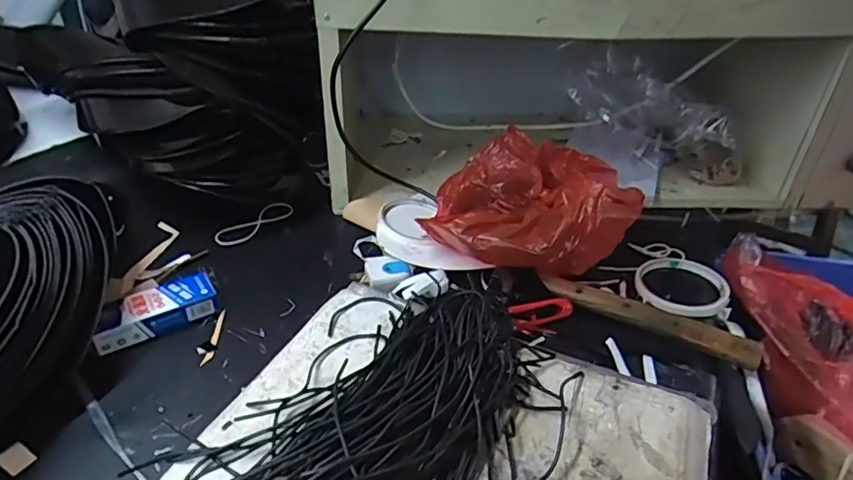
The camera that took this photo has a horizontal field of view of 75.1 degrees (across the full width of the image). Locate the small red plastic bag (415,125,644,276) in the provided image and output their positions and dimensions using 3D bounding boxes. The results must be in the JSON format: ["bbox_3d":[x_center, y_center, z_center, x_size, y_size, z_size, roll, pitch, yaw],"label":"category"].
[{"bbox_3d":[0.108,-0.035,0.583,0.208,0.094,0.194,9,34,12],"label":"small red plastic bag"}]

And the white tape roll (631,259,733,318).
[{"bbox_3d":[0.257,0.043,0.559,0.085,0.018,0.088,0,33,0],"label":"white tape roll"}]

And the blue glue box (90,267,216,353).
[{"bbox_3d":[-0.243,0.063,0.498,0.100,0.027,0.043,-22,39,-30],"label":"blue glue box"}]

